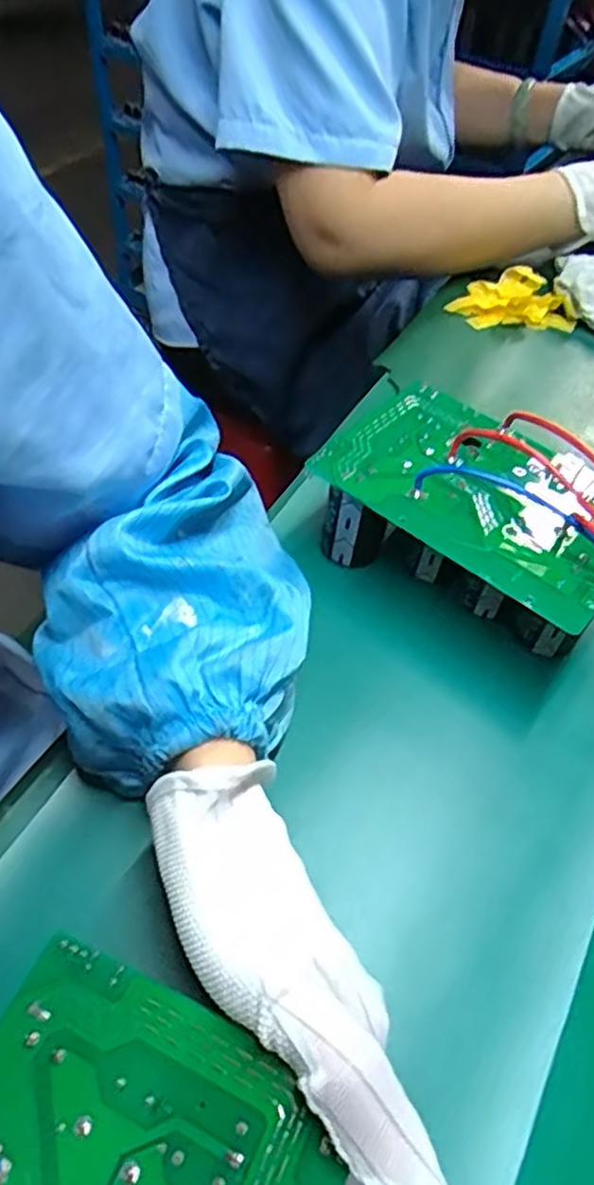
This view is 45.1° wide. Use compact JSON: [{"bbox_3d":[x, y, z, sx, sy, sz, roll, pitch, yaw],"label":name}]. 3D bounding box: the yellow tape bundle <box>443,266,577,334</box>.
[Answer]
[{"bbox_3d":[0.171,-0.227,0.562,0.096,0.035,0.047,15,51,8],"label":"yellow tape bundle"}]

